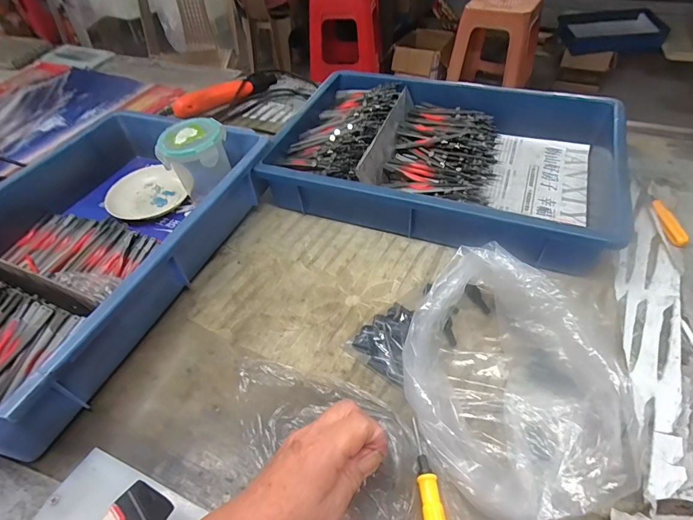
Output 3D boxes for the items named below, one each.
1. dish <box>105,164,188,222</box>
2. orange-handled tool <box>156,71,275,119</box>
[{"bbox_3d":[-0.294,-0.095,0.569,0.098,0.028,0.119,-28,52,-18],"label":"dish"},{"bbox_3d":[-0.242,-0.319,0.756,0.232,0.035,0.032,-29,52,-19],"label":"orange-handled tool"}]

